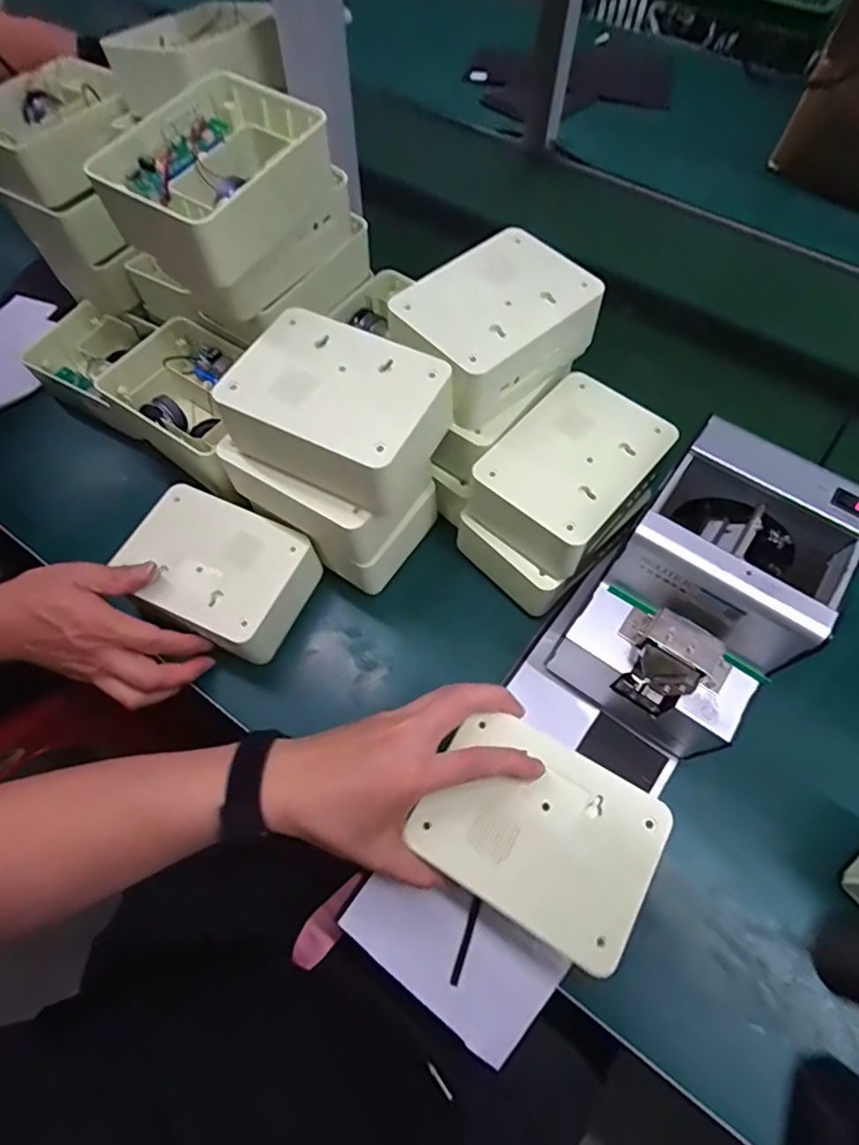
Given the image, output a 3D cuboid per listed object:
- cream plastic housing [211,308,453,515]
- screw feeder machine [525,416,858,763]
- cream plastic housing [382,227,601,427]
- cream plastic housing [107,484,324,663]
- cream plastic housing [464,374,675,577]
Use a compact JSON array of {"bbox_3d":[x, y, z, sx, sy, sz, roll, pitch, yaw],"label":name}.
[{"bbox_3d":[-0.067,-0.118,0.398,0.137,0.061,0.104,27,66,13],"label":"cream plastic housing"},{"bbox_3d":[0.195,0.019,0.406,0.132,0.149,0.173,39,70,18],"label":"screw feeder machine"},{"bbox_3d":[0.046,-0.191,0.429,0.143,0.054,0.101,-36,68,-16],"label":"cream plastic housing"},{"bbox_3d":[-0.180,0.002,0.466,0.144,0.063,0.105,22,65,11],"label":"cream plastic housing"},{"bbox_3d":[0.111,-0.079,0.436,0.105,0.052,0.141,37,69,17],"label":"cream plastic housing"}]

